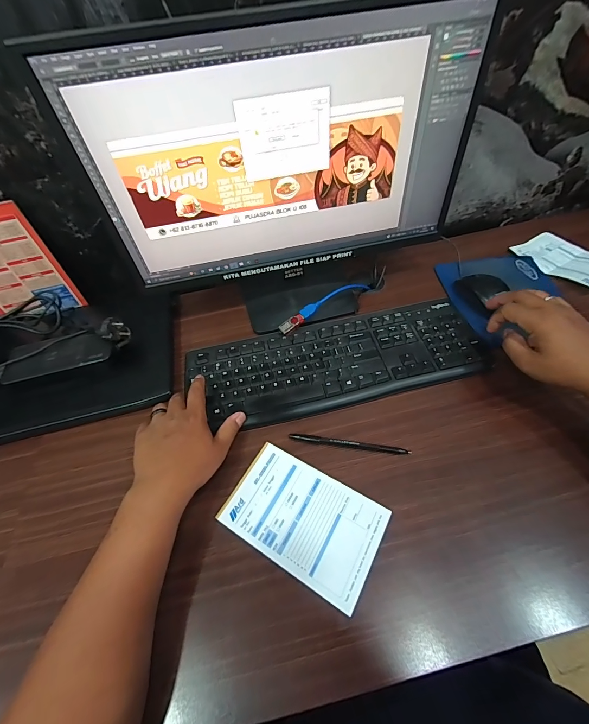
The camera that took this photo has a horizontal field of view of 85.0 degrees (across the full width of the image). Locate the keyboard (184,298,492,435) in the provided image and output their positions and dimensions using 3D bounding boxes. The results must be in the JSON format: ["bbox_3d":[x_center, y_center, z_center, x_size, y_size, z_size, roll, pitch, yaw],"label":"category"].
[{"bbox_3d":[0.057,-0.003,0.479,0.421,0.016,0.154,-11,57,-2],"label":"keyboard"}]

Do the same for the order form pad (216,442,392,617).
[{"bbox_3d":[0.008,0.172,0.360,0.166,0.016,0.104,25,63,19],"label":"order form pad"}]

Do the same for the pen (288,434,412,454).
[{"bbox_3d":[0.068,0.104,0.407,0.150,0.007,0.008,7,58,9],"label":"pen"}]

